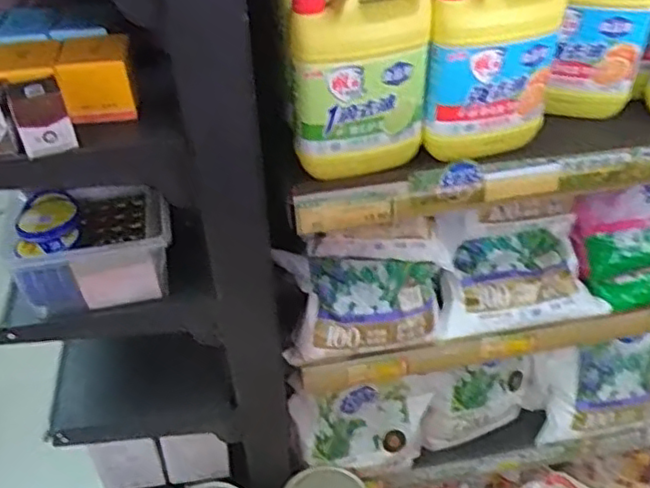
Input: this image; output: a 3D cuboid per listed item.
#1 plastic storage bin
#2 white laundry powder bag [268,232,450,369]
[{"bbox_3d":[-0.286,-0.001,0.806,0.190,0.098,0.147,-13,42,-13],"label":"plastic storage bin"},{"bbox_3d":[0.059,0.072,0.908,0.223,0.135,0.111,0,41,2],"label":"white laundry powder bag"}]

